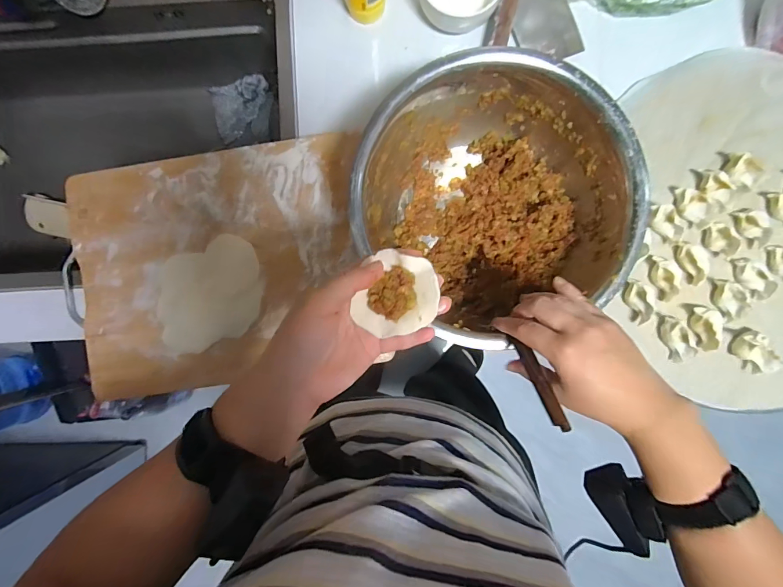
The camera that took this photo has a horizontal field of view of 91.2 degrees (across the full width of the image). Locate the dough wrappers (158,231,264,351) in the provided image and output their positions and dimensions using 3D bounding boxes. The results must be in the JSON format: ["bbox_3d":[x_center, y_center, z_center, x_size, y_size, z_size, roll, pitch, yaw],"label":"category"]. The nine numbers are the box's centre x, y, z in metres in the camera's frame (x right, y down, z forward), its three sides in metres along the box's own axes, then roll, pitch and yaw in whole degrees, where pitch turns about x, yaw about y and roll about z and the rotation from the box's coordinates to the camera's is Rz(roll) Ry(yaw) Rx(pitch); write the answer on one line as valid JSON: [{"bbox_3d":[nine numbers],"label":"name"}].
[{"bbox_3d":[-0.231,0.002,0.486,0.142,0.006,0.119,-22,89,0],"label":"dough wrappers"}]

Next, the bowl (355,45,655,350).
[{"bbox_3d":[0.109,-0.102,0.431,0.262,0.110,0.269,0,89,1],"label":"bowl"}]

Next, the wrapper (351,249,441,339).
[{"bbox_3d":[0.005,0.001,0.290,0.058,0.012,0.062,16,91,-1],"label":"wrapper"}]

